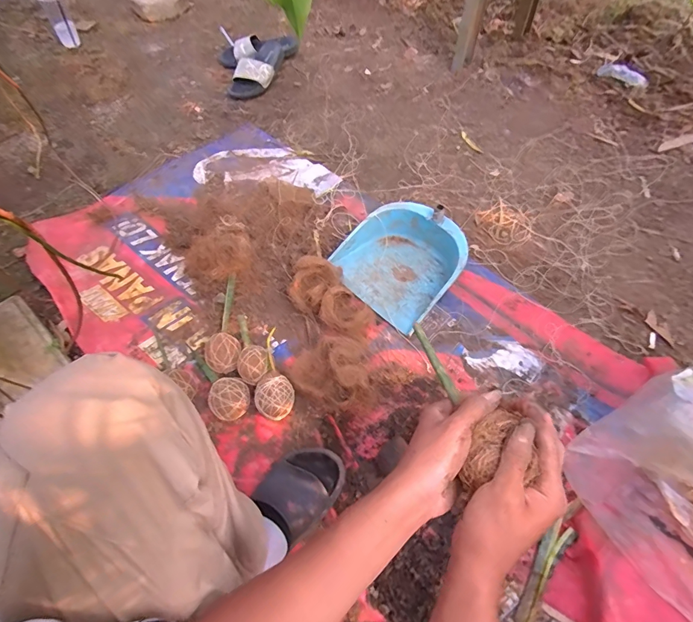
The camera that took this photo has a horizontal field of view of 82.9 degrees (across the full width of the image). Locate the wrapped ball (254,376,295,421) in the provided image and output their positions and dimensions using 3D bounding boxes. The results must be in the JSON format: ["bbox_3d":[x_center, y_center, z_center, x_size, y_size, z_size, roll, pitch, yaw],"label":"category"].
[{"bbox_3d":[-0.126,0.155,0.692,0.065,0.051,0.064,-1,58,1],"label":"wrapped ball"}]

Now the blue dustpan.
[{"bbox_3d":[0.121,-0.103,0.845,0.236,0.110,0.245,-38,63,-18],"label":"blue dustpan"}]

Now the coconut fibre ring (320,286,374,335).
[{"bbox_3d":[-0.003,0.000,0.763,0.089,0.047,0.091,-1,58,1],"label":"coconut fibre ring"}]

